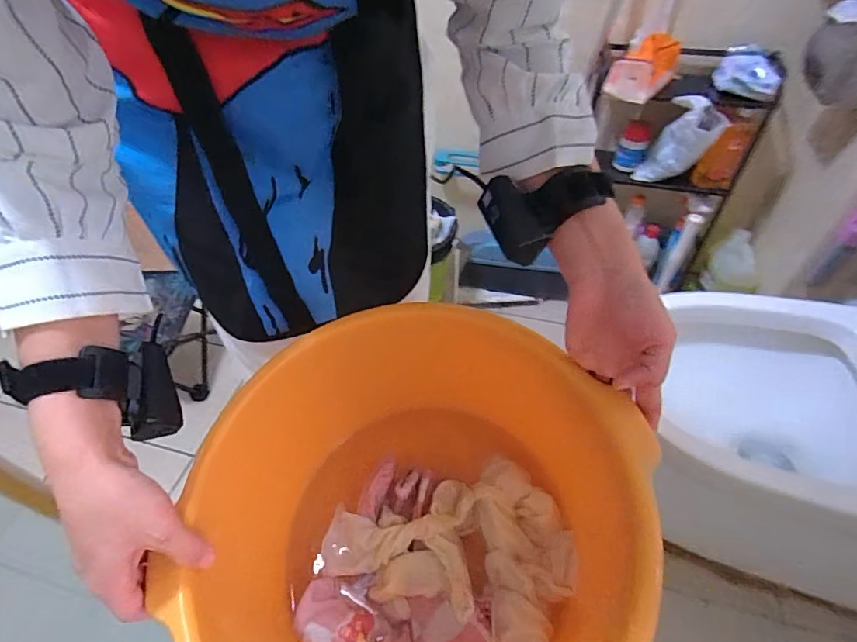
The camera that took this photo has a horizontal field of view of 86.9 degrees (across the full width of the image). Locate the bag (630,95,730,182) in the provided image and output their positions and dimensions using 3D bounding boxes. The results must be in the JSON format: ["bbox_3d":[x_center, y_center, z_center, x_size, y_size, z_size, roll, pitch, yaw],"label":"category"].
[{"bbox_3d":[0.549,-0.386,1.006,0.077,0.226,0.095,-21,72,-17],"label":"bag"}]

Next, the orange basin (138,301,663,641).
[{"bbox_3d":[-0.016,0.186,0.405,0.343,0.233,0.372,-34,44,-30],"label":"orange basin"}]

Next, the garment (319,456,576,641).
[{"bbox_3d":[0.024,0.224,0.481,0.249,0.042,0.183,8,40,20],"label":"garment"}]

